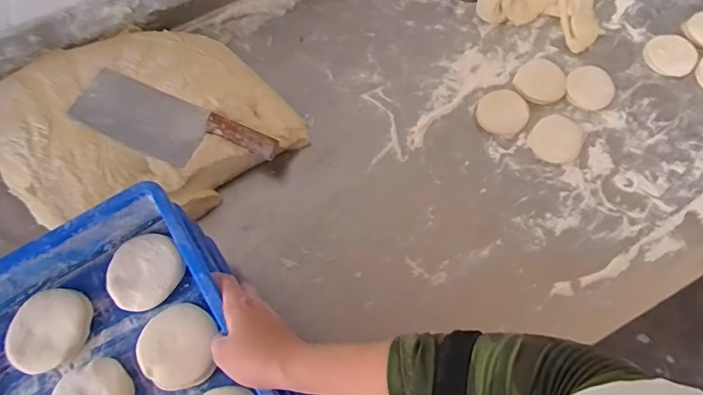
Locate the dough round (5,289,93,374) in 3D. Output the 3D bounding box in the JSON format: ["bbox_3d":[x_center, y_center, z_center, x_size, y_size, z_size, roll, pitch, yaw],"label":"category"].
[{"bbox_3d":[-0.301,0.131,0.482,0.070,0.019,0.079,9,66,7],"label":"dough round"}]

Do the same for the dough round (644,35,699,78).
[{"bbox_3d":[0.520,-0.233,0.790,0.075,0.005,0.084,23,69,13],"label":"dough round"}]

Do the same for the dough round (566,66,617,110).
[{"bbox_3d":[0.381,-0.176,0.773,0.073,0.005,0.085,32,71,16],"label":"dough round"}]

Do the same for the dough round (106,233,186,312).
[{"bbox_3d":[-0.217,0.072,0.503,0.074,0.015,0.080,-1,65,3],"label":"dough round"}]

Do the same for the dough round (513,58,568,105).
[{"bbox_3d":[0.306,-0.187,0.781,0.078,0.004,0.089,32,71,16],"label":"dough round"}]

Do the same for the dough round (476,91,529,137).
[{"bbox_3d":[0.238,-0.133,0.760,0.075,0.007,0.081,-1,65,3],"label":"dough round"}]

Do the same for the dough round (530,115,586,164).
[{"bbox_3d":[0.311,-0.089,0.736,0.072,0.008,0.080,30,70,16],"label":"dough round"}]

